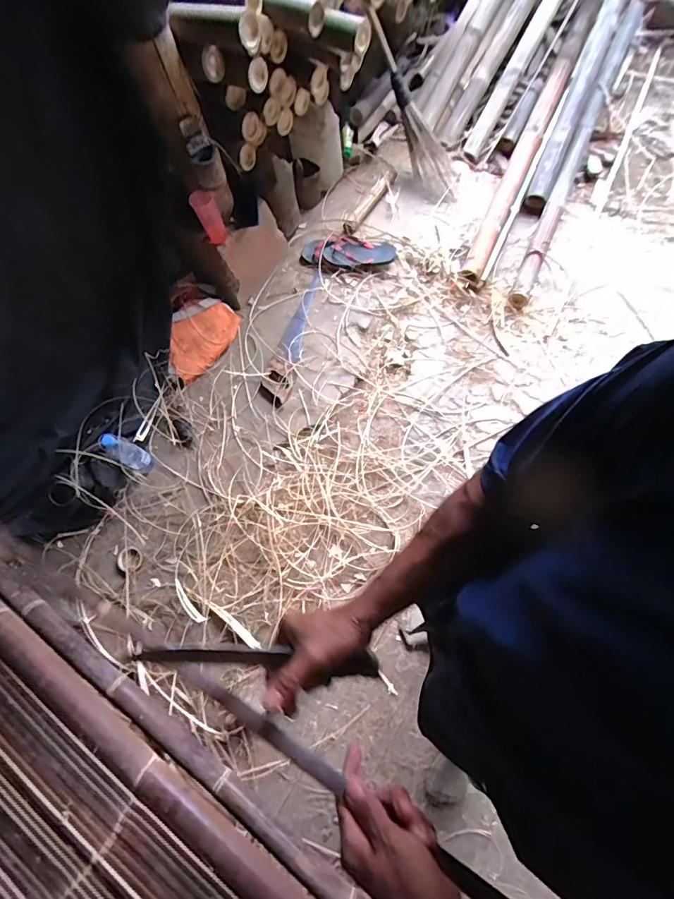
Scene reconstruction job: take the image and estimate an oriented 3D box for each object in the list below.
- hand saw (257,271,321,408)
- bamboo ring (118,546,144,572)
[{"bbox_3d":[-0.158,-0.403,1.574,0.101,0.022,0.525,13,75,6],"label":"hand saw"},{"bbox_3d":[-0.645,0.341,1.397,0.082,0.009,0.077,0,74,2],"label":"bamboo ring"}]

